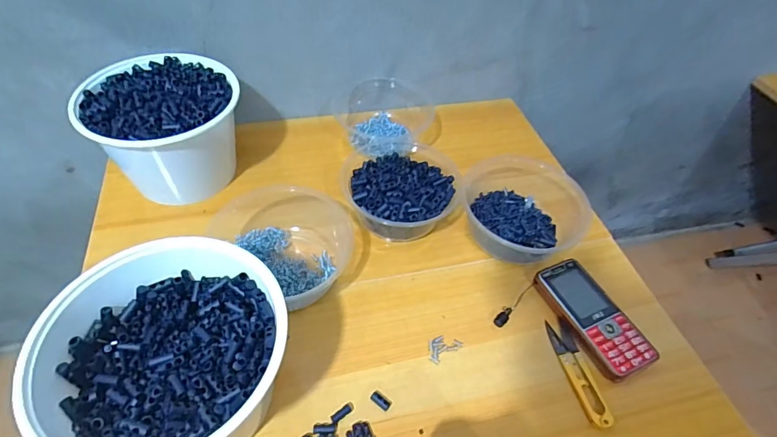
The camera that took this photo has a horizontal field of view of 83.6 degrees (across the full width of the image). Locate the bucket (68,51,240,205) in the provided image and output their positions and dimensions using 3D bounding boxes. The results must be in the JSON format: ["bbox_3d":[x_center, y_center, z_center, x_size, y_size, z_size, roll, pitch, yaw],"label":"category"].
[{"bbox_3d":[-0.259,-0.103,0.517,0.159,0.110,0.159,3,50,-3],"label":"bucket"}]

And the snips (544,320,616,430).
[{"bbox_3d":[0.181,0.144,0.416,0.023,0.006,0.104,-6,51,-10],"label":"snips"}]

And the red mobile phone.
[{"bbox_3d":[0.209,0.100,0.447,0.058,0.017,0.125,-18,54,-19],"label":"red mobile phone"}]

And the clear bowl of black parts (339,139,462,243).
[{"bbox_3d":[0.016,-0.039,0.518,0.129,0.054,0.141,3,50,-3],"label":"clear bowl of black parts"}]

